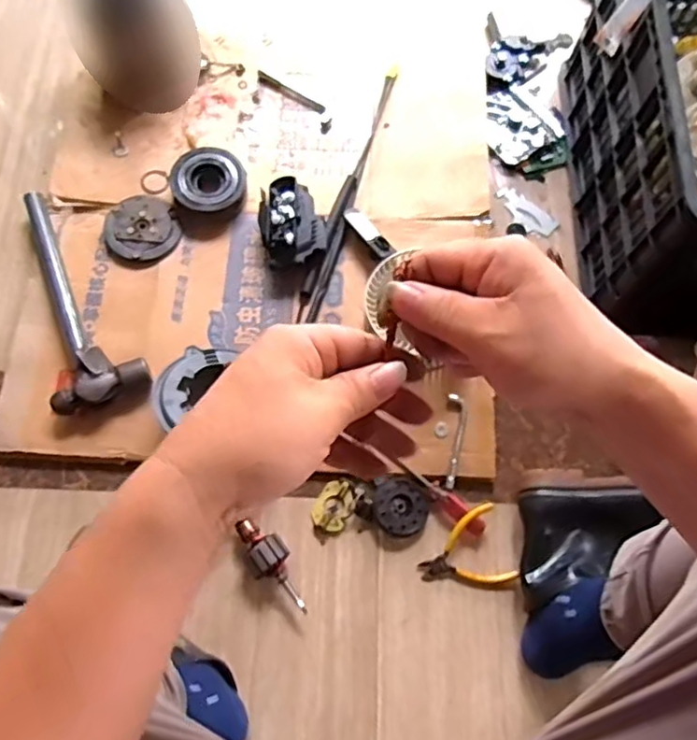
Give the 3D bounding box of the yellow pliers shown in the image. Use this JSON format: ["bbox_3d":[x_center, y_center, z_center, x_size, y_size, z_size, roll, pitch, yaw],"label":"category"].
[{"bbox_3d":[0.138,0.221,0.763,0.109,0.020,0.090,-18,71,-6],"label":"yellow pliers"}]

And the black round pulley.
[{"bbox_3d":[-0.199,-0.264,0.914,0.103,0.041,0.110,0,70,0],"label":"black round pulley"}]

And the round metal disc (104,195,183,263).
[{"bbox_3d":[-0.293,-0.200,0.899,0.093,0.008,0.101,0,70,0],"label":"round metal disc"}]

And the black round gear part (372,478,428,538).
[{"bbox_3d":[0.064,0.168,0.784,0.065,0.011,0.070,0,70,0],"label":"black round gear part"}]

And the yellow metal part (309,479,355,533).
[{"bbox_3d":[-0.018,0.167,0.783,0.046,0.008,0.063,33,73,11],"label":"yellow metal part"}]

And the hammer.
[{"bbox_3d":[-0.377,-0.096,0.836,0.119,0.053,0.340,-28,73,-10],"label":"hammer"}]

